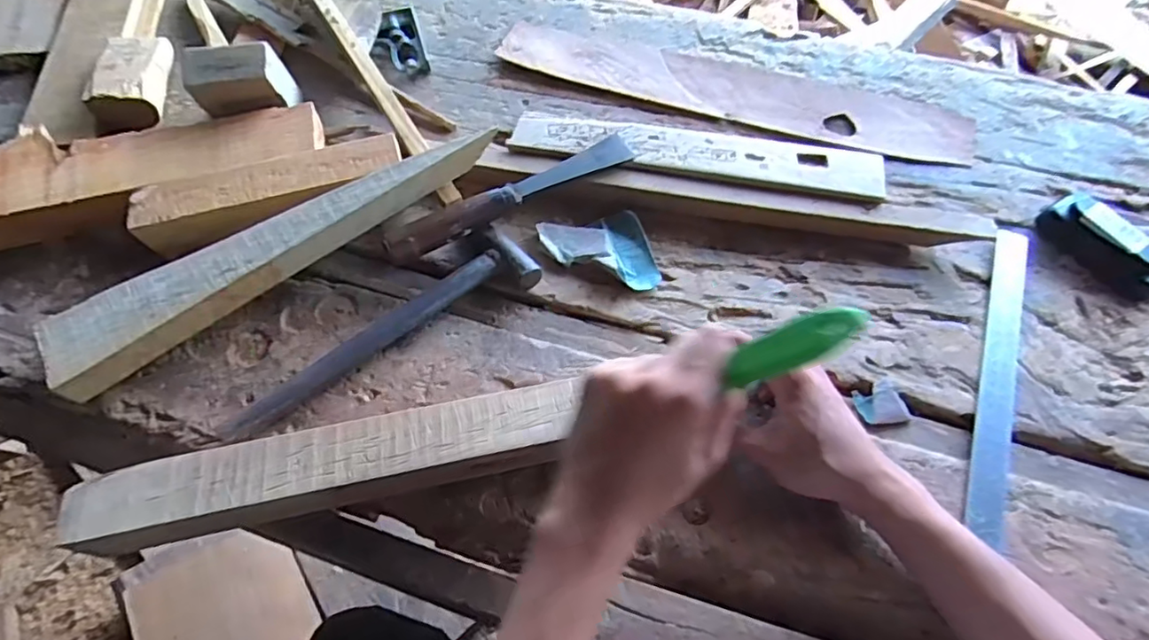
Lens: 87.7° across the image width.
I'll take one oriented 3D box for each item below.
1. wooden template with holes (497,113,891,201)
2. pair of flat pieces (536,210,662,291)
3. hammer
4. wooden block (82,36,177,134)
[{"bbox_3d":[0.111,-0.158,0.563,0.340,0.011,0.057,10,62,7],"label":"wooden template with holes"},{"bbox_3d":[0.022,-0.059,0.534,0.097,0.013,0.081,-7,62,-5],"label":"pair of flat pieces"},{"bbox_3d":[-0.149,0.015,0.486,0.266,0.026,0.064,-37,68,-19],"label":"hammer"},{"bbox_3d":[-0.453,-0.249,0.614,0.060,0.031,0.125,-7,62,-5],"label":"wooden block"}]

